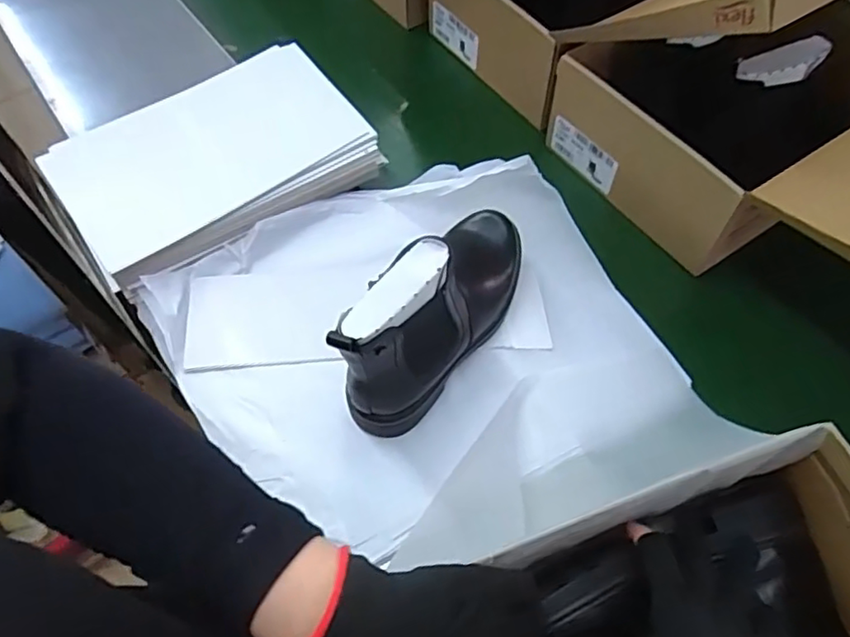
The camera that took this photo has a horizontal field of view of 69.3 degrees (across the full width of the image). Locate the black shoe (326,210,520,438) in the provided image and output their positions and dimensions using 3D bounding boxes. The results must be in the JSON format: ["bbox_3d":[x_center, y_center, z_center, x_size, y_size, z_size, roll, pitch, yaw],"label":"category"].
[{"bbox_3d":[0.020,-0.026,0.530,0.081,0.154,0.247,24,62,14],"label":"black shoe"}]

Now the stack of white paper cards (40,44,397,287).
[{"bbox_3d":[-0.234,-0.176,0.681,0.318,0.050,0.221,-31,64,-18],"label":"stack of white paper cards"}]

